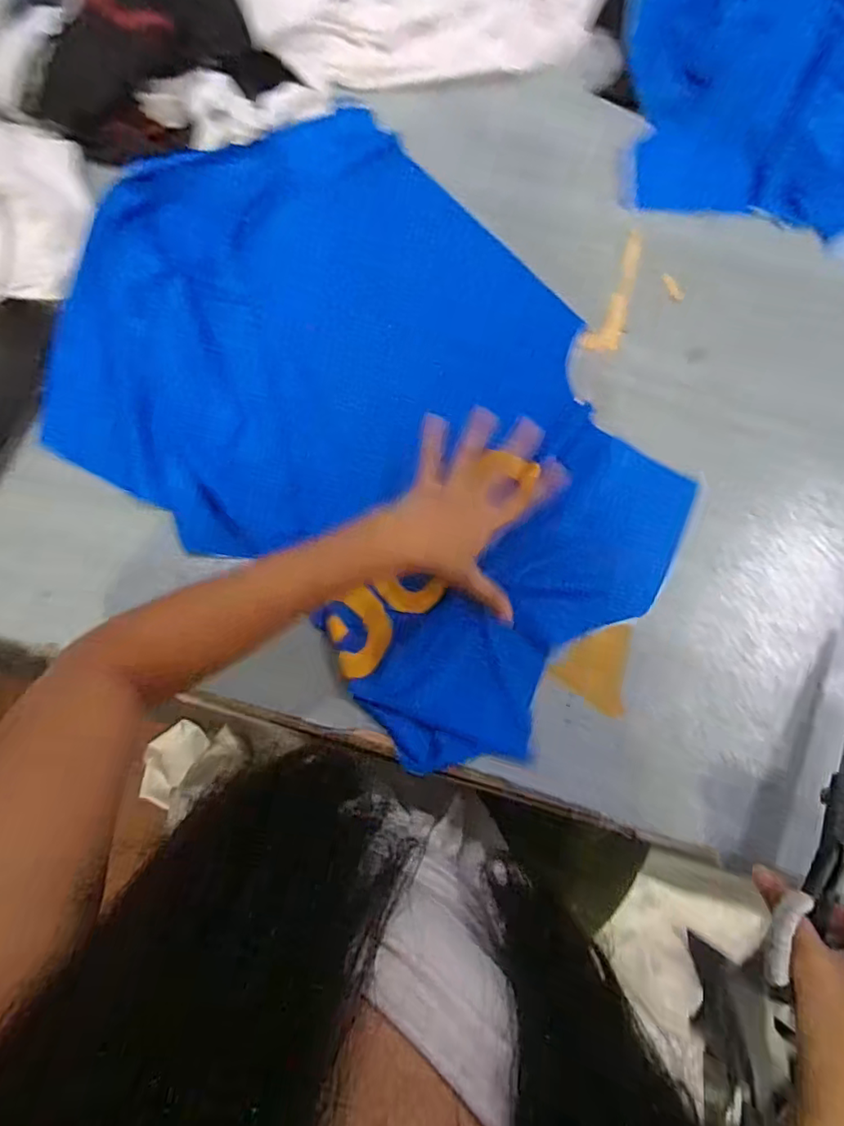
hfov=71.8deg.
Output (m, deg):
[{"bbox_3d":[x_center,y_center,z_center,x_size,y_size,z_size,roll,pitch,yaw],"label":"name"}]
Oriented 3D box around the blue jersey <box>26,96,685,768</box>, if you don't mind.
[{"bbox_3d":[-0.037,-0.150,0.514,0.573,0.050,0.423,39,78,9],"label":"blue jersey"}]

